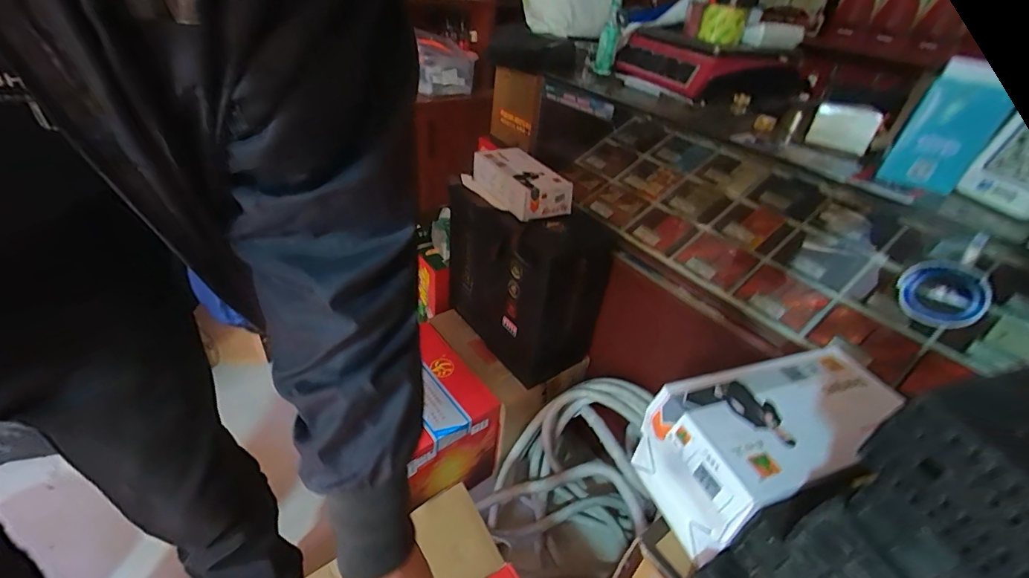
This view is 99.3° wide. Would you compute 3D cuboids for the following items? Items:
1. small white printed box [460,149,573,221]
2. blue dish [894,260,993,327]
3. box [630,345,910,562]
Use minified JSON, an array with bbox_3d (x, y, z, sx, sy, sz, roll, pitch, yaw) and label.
[{"bbox_3d":[0.008,-0.232,0.960,0.126,0.074,0.245,-18,43,-30],"label":"small white printed box"},{"bbox_3d":[0.499,0.003,0.512,0.035,0.080,0.084,-17,42,-29],"label":"blue dish"},{"bbox_3d":[0.253,0.159,0.437,0.225,0.124,0.118,-8,39,-19],"label":"box"}]

